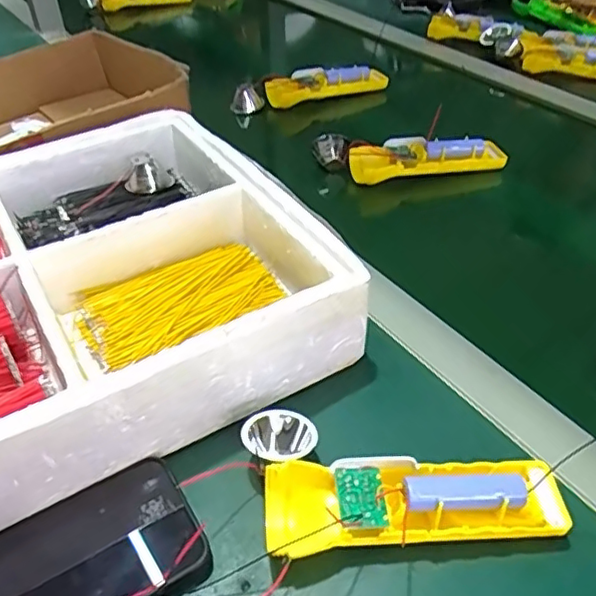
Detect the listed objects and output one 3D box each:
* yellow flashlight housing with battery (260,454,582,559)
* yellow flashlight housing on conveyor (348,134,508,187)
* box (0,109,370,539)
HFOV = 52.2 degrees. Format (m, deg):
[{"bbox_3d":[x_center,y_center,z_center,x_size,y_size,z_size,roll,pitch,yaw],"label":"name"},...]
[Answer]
[{"bbox_3d":[0.064,0.115,0.340,0.160,0.028,0.047,-5,42,-2],"label":"yellow flashlight housing with battery"},{"bbox_3d":[0.135,-0.149,0.644,0.162,0.033,0.038,-9,42,-7],"label":"yellow flashlight housing on conveyor"},{"bbox_3d":[-0.192,-0.006,0.445,0.374,0.080,0.309,-23,45,-22],"label":"box"}]

